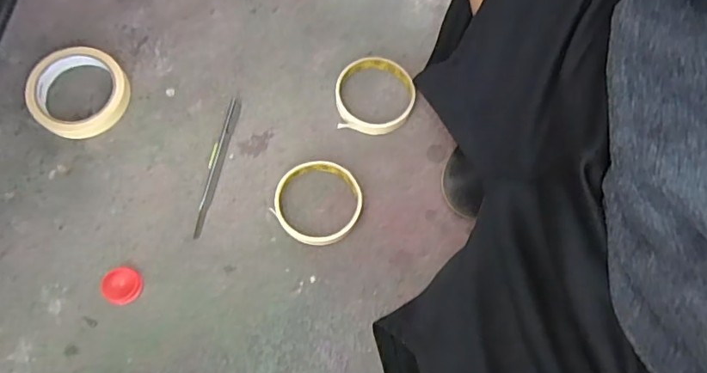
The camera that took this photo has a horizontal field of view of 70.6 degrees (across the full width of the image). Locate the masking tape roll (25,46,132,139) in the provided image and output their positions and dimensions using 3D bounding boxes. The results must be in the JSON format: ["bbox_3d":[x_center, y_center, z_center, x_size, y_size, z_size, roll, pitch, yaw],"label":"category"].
[{"bbox_3d":[-0.289,-0.099,0.526,0.095,0.028,0.092,1,72,-2],"label":"masking tape roll"}]

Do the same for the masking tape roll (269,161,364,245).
[{"bbox_3d":[-0.034,0.016,0.502,0.086,0.017,0.084,1,72,-2],"label":"masking tape roll"}]

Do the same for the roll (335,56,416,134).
[{"bbox_3d":[0.023,-0.099,0.538,0.082,0.025,0.086,1,72,-2],"label":"roll"}]

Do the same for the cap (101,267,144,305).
[{"bbox_3d":[-0.219,0.094,0.473,0.034,0.011,0.033,1,72,-2],"label":"cap"}]

